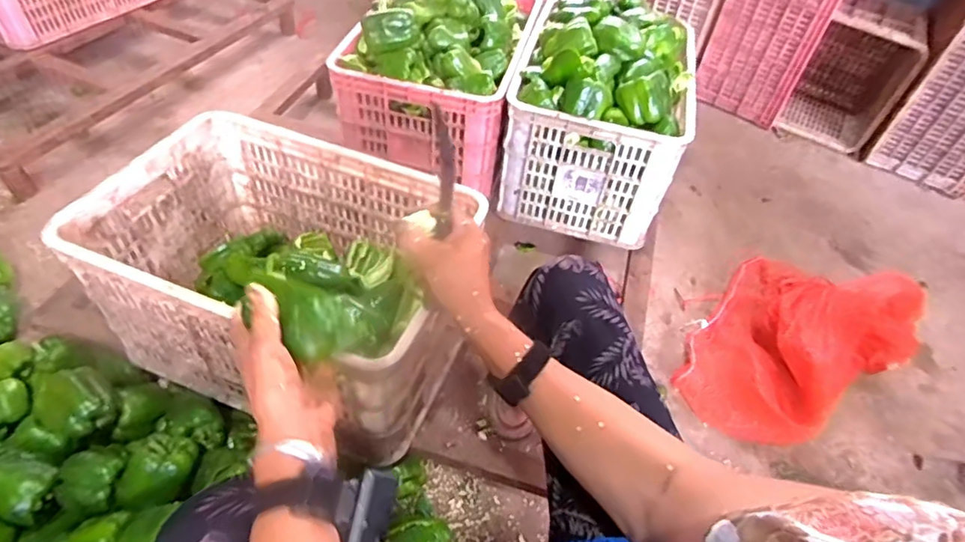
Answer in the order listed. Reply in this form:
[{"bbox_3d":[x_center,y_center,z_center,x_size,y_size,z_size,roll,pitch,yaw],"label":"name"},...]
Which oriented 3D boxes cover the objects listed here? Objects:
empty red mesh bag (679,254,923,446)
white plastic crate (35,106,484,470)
[{"bbox_3d":[0.561,0.106,1.017,0.417,0.137,0.307,-28,58,-25],"label":"empty red mesh bag"},{"bbox_3d":[-0.283,0.003,0.844,0.493,0.259,0.335,19,51,11],"label":"white plastic crate"}]

